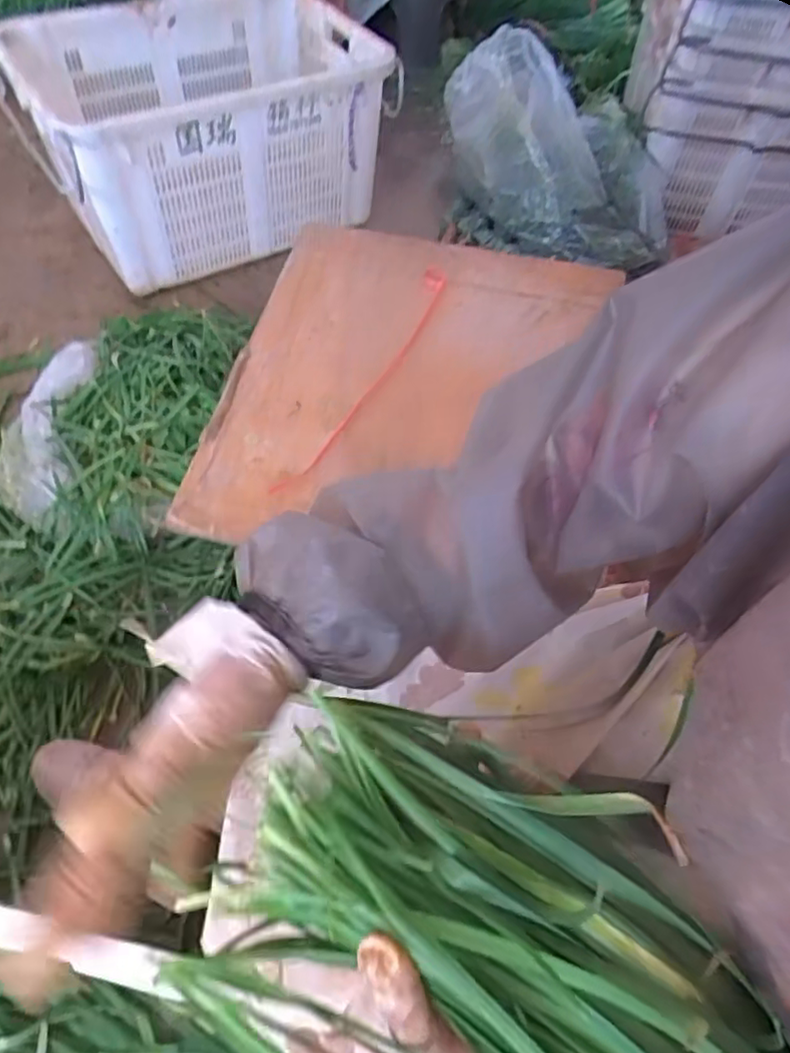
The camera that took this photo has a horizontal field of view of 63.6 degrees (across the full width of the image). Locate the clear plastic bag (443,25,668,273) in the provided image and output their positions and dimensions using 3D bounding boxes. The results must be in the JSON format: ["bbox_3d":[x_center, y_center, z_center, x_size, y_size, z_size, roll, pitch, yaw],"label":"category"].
[{"bbox_3d":[0.378,-0.872,1.487,0.500,0.278,0.474,4,57,-1],"label":"clear plastic bag"}]

